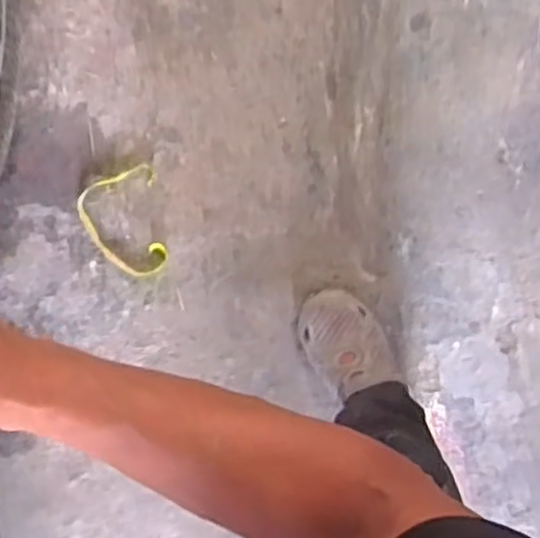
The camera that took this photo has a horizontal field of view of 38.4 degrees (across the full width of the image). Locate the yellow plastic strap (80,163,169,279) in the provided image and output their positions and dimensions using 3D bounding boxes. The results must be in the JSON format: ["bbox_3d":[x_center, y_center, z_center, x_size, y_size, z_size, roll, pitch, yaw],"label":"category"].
[{"bbox_3d":[-0.218,-0.066,1.138,0.115,0.010,0.160,-8,96,-1],"label":"yellow plastic strap"}]

